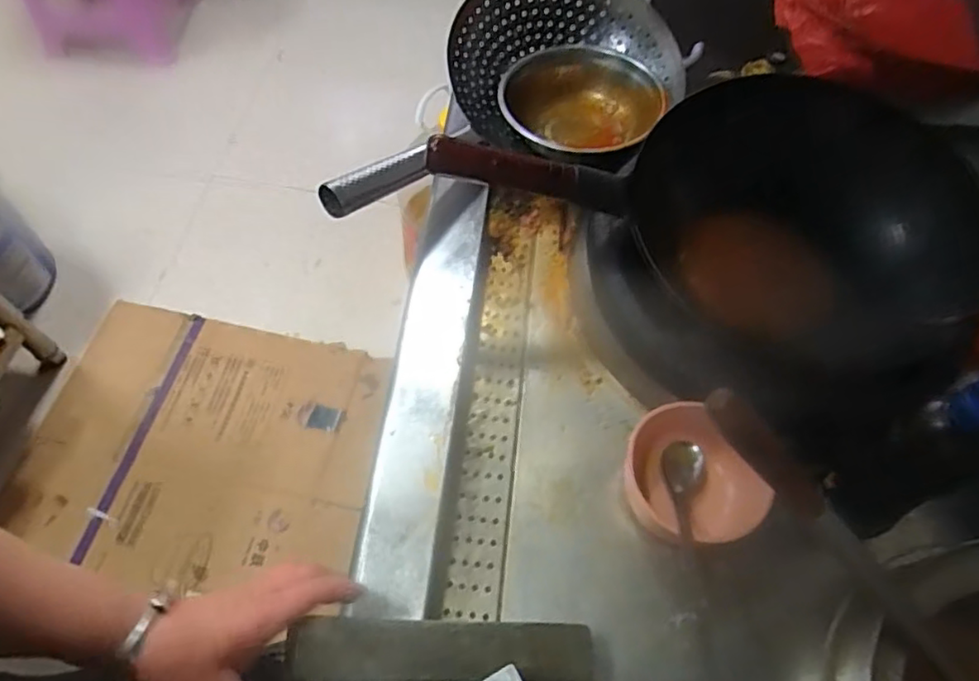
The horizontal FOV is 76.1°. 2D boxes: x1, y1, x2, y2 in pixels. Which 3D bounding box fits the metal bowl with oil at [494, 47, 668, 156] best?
[{"bbox_3d":[0.103,-0.300,0.789,0.165,0.053,0.203,42,66,18],"label":"metal bowl with oil"}]

